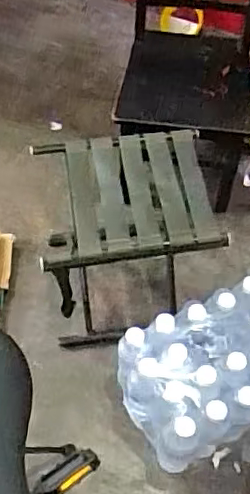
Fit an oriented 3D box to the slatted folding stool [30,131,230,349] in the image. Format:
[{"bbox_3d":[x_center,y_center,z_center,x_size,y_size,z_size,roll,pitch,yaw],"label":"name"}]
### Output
[{"bbox_3d":[-0.011,-0.009,1.210,0.344,0.340,0.292,-8,58,-5],"label":"slatted folding stool"}]

